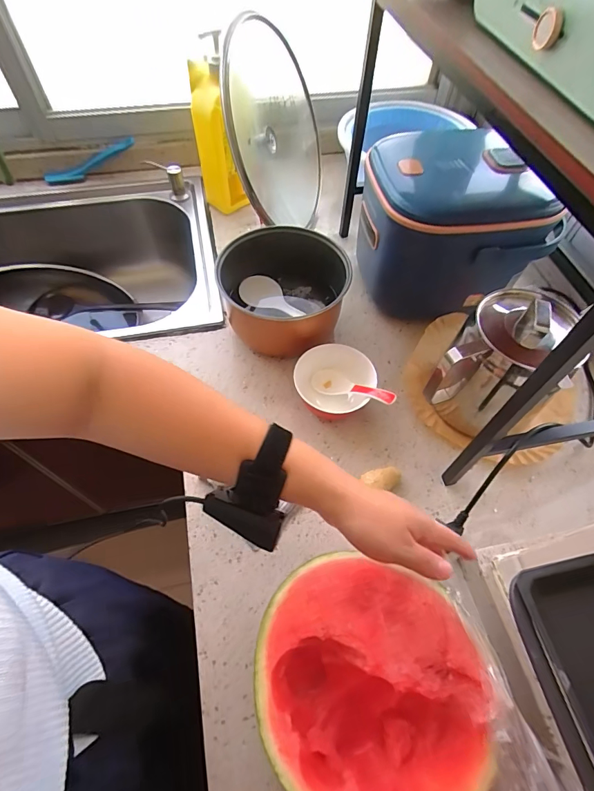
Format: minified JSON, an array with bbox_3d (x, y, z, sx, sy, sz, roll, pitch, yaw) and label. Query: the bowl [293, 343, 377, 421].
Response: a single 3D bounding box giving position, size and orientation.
[{"bbox_3d":[0.052,-0.016,0.560,0.104,0.053,0.109,1,59,-1],"label":"bowl"}]

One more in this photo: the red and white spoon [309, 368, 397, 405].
[{"bbox_3d":[0.076,-0.011,0.550,0.129,0.024,0.042,18,55,45],"label":"red and white spoon"}]

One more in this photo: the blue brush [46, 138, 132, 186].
[{"bbox_3d":[-0.441,-0.499,0.847,0.210,0.033,0.033,-23,61,8],"label":"blue brush"}]

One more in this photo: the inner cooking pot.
[{"bbox_3d":[-0.021,-0.161,0.625,0.185,0.114,0.172,1,59,-1],"label":"inner cooking pot"}]

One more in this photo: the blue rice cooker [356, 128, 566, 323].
[{"bbox_3d":[0.231,-0.265,0.641,0.248,0.203,0.233,-7,60,-6],"label":"blue rice cooker"}]

